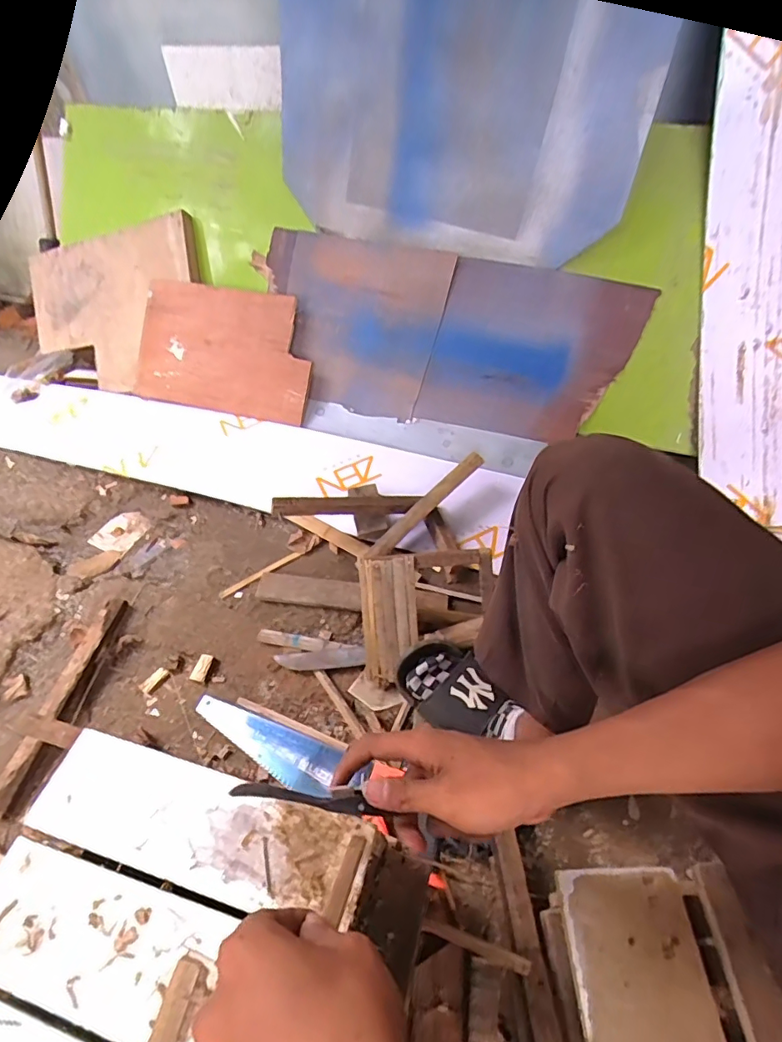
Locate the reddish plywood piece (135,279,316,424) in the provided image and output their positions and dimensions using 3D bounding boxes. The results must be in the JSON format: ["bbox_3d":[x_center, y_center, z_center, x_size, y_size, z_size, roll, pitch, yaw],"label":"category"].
[{"bbox_3d":[-0.405,-0.405,1.209,0.456,0.276,0.020,14,16,15],"label":"reddish plywood piece"}]

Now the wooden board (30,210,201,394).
[{"bbox_3d":[-0.719,-0.540,1.315,0.506,0.374,0.028,0,12,18],"label":"wooden board"}]

